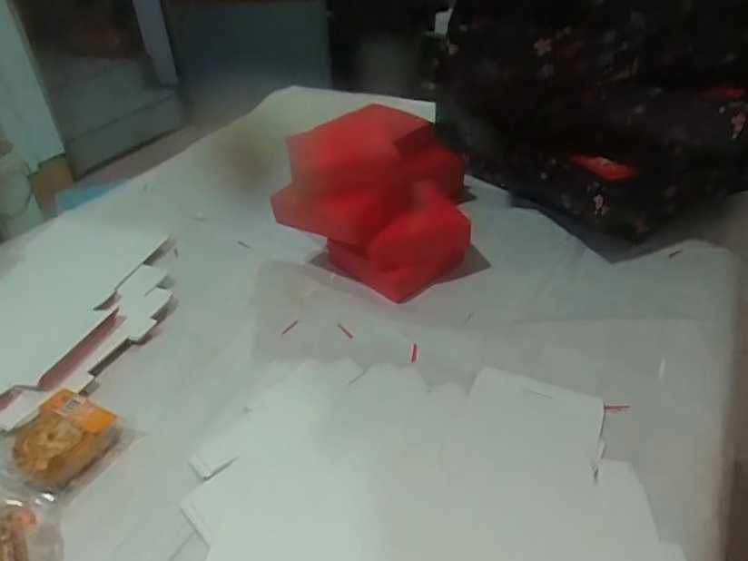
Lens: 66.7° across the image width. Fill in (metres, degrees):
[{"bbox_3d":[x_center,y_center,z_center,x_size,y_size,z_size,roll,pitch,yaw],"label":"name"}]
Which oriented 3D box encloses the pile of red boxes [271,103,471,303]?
[{"bbox_3d":[0.000,-0.113,0.735,0.235,0.185,0.206,-1,35,3],"label":"pile of red boxes"}]

